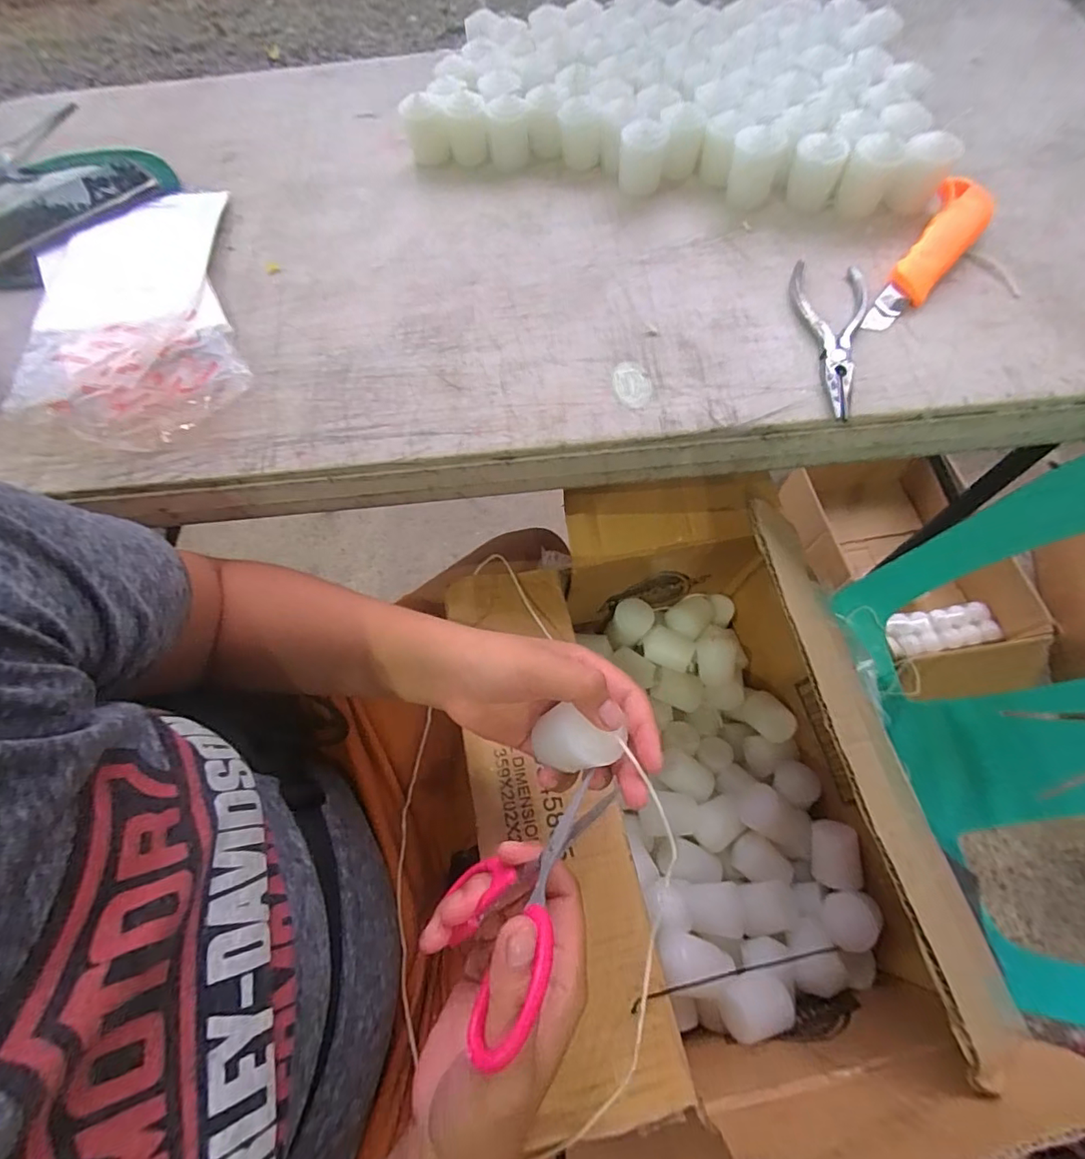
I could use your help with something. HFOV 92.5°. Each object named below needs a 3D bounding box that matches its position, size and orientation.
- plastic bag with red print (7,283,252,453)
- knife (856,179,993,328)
[{"bbox_3d":[-0.284,-0.144,0.362,0.137,0.025,0.118,-30,67,-11],"label":"plastic bag with red print"},{"bbox_3d":[0.293,-0.245,0.392,0.040,0.024,0.175,34,71,16],"label":"knife"}]

